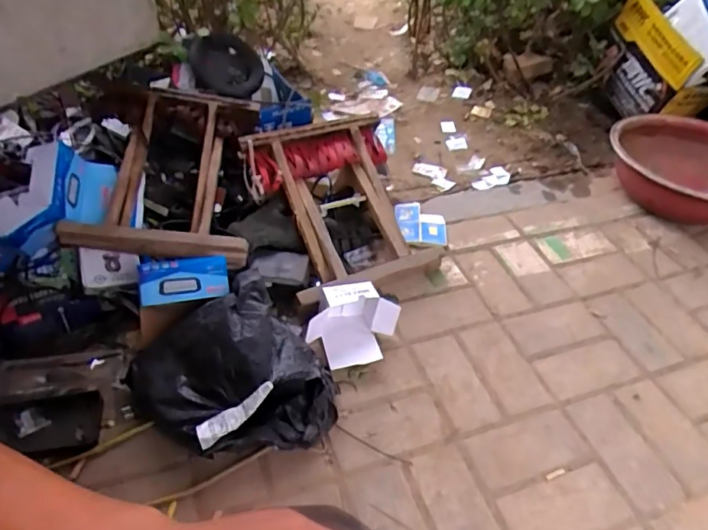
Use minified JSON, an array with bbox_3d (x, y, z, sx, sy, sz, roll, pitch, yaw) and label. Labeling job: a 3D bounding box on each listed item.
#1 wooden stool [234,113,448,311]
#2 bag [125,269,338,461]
[{"bbox_3d":[-0.025,-0.136,1.065,0.315,0.089,0.401,-15,73,-20],"label":"wooden stool"},{"bbox_3d":[-0.191,0.176,0.817,0.260,0.132,0.291,-28,53,-29],"label":"bag"}]

